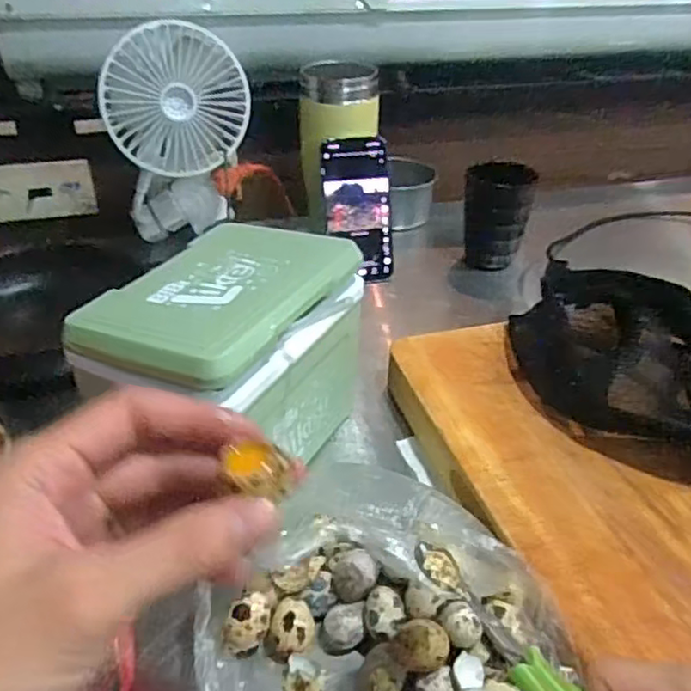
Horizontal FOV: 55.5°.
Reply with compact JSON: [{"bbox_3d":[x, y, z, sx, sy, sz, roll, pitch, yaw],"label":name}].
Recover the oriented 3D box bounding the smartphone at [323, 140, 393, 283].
[{"bbox_3d":[0.013,-0.146,0.713,0.072,0.152,0.016,-6,11,-14],"label":"smartphone"}]

